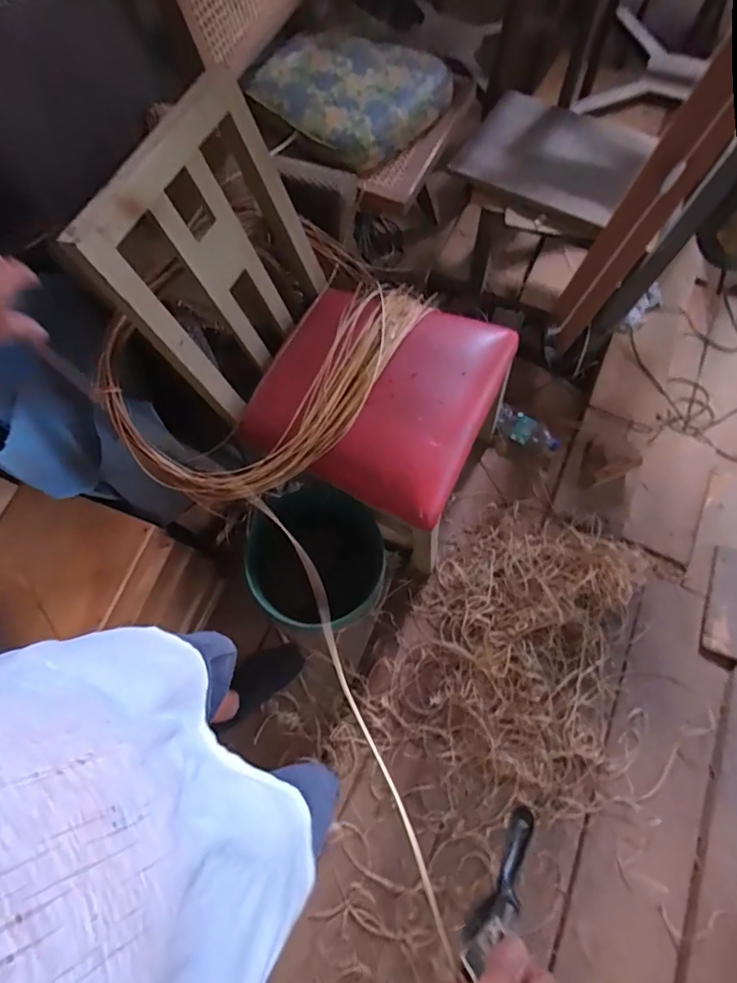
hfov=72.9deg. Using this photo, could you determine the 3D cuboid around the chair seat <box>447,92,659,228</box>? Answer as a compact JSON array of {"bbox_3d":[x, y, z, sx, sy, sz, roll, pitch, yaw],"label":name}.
[{"bbox_3d":[0.505,-0.915,1.342,0.460,0.049,0.431,30,70,7],"label":"chair seat"}]

